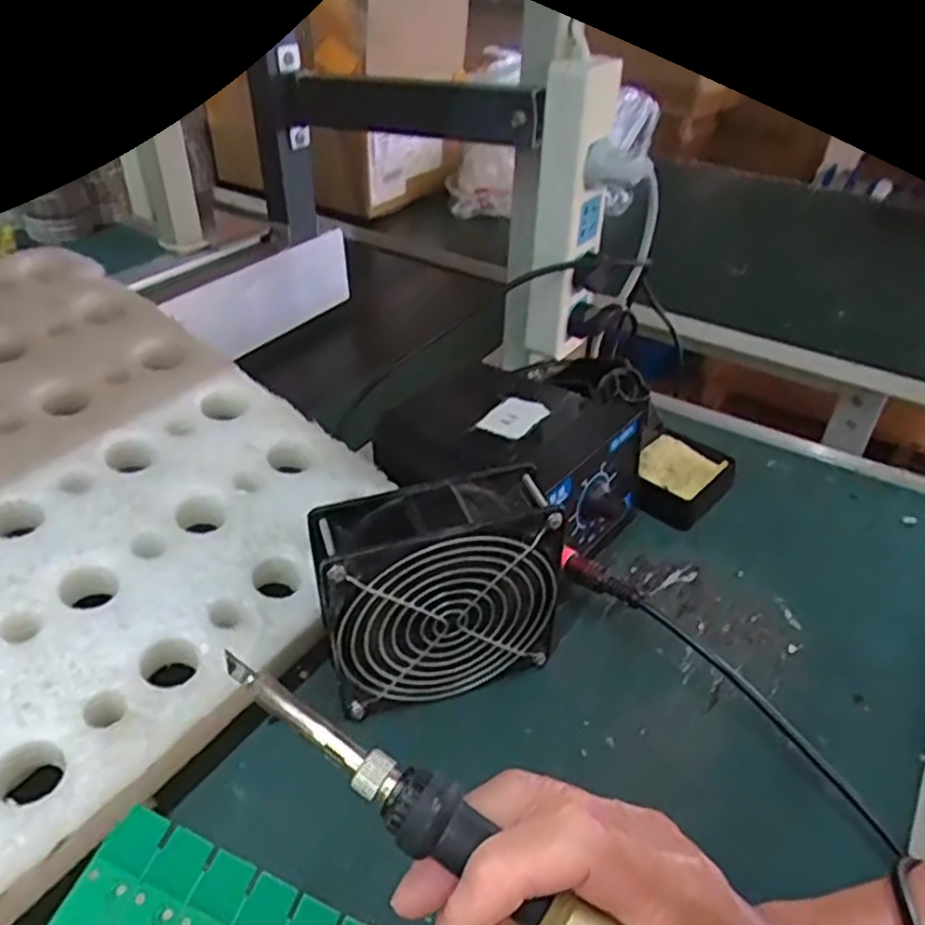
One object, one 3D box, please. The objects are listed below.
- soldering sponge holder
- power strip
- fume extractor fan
[{"bbox_3d":[0.160,0.010,0.530,0.061,0.026,0.084,27,43,30],"label":"soldering sponge holder"},{"bbox_3d":[0.082,-0.188,0.557,0.037,0.216,0.044,23,41,26],"label":"power strip"},{"bbox_3d":[-0.013,0.067,0.376,0.118,0.114,0.043,-9,37,-15],"label":"fume extractor fan"}]

